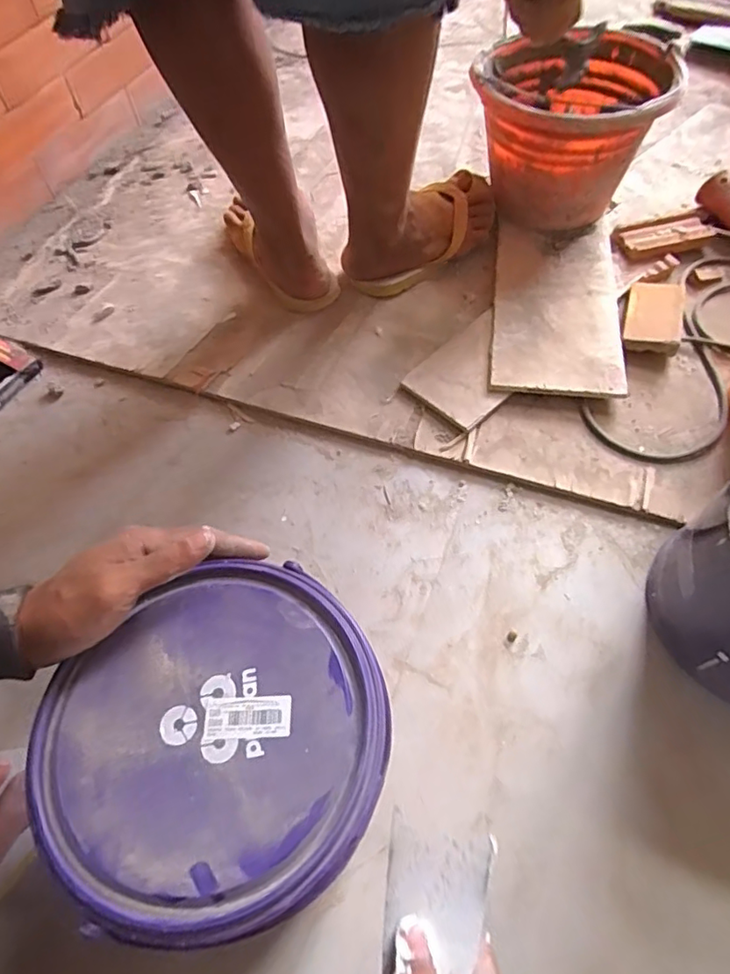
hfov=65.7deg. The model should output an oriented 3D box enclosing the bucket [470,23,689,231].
[{"bbox_3d":[0.252,-0.448,0.729,0.220,0.164,0.209,8,59,7],"label":"bucket"}]

